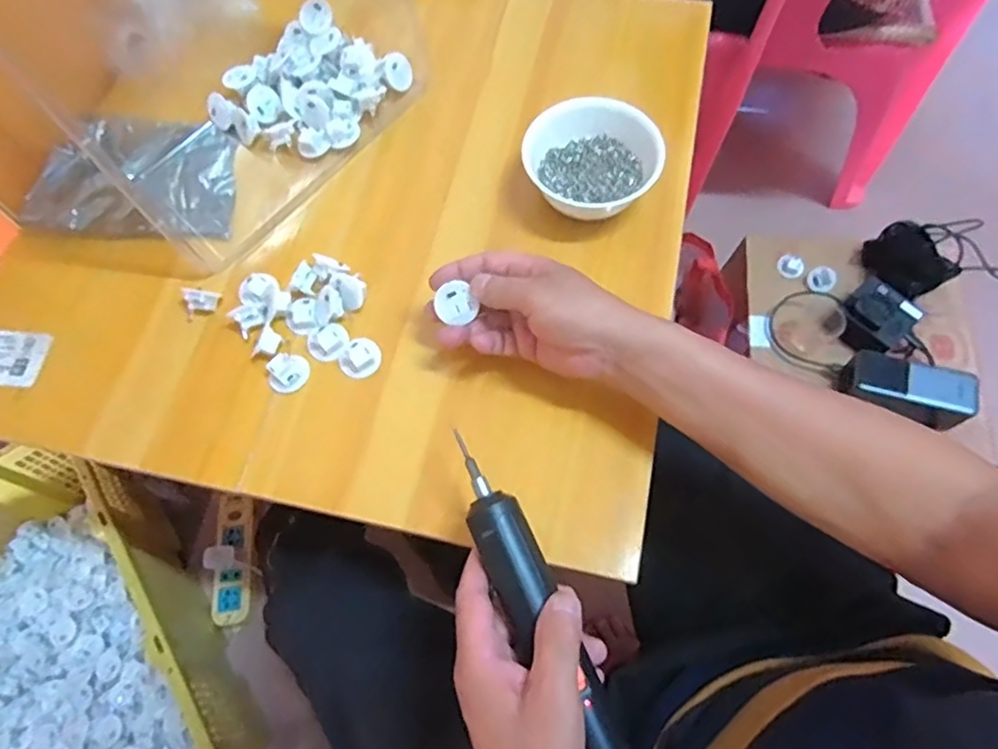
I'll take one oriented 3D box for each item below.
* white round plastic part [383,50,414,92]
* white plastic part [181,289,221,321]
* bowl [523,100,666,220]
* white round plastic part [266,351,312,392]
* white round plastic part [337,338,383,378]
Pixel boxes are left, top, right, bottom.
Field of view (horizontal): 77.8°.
[{"bbox_3d":[-0.098,-0.295,0.602,0.029,0.034,0.004,-50,36,-2],"label":"white round plastic part"},{"bbox_3d":[-0.252,-0.062,0.518,0.032,0.024,0.017,-21,67,-8],"label":"white plastic part"},{"bbox_3d":[0.079,-0.198,0.544,0.112,0.049,0.114,-1,66,1],"label":"bowl"},{"bbox_3d":[-0.168,-0.002,0.492,0.028,0.014,0.033,38,72,17],"label":"white round plastic part"},{"bbox_3d":[-0.112,-0.014,0.497,0.030,0.015,0.033,-1,66,1],"label":"white round plastic part"}]

